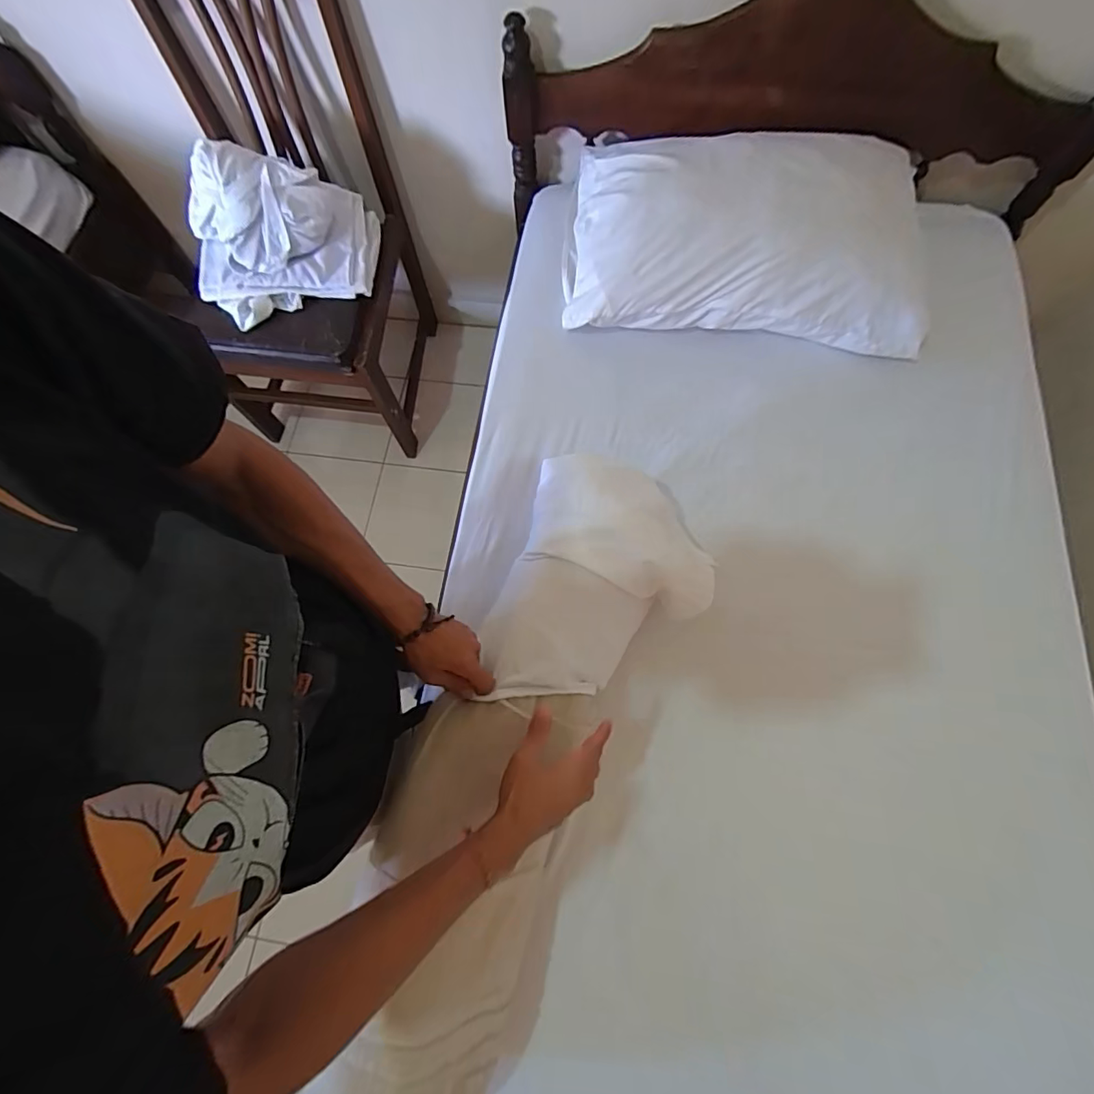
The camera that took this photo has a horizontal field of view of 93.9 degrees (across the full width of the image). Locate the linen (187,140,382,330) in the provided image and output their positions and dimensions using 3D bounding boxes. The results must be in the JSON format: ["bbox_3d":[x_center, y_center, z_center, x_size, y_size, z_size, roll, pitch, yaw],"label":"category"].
[{"bbox_3d":[-0.593,-0.693,1.117,0.382,0.192,0.279,-9,72,-1],"label":"linen"}]

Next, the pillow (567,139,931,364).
[{"bbox_3d":[0.367,-0.603,0.953,0.647,0.194,0.405,6,72,4],"label":"pillow"}]

